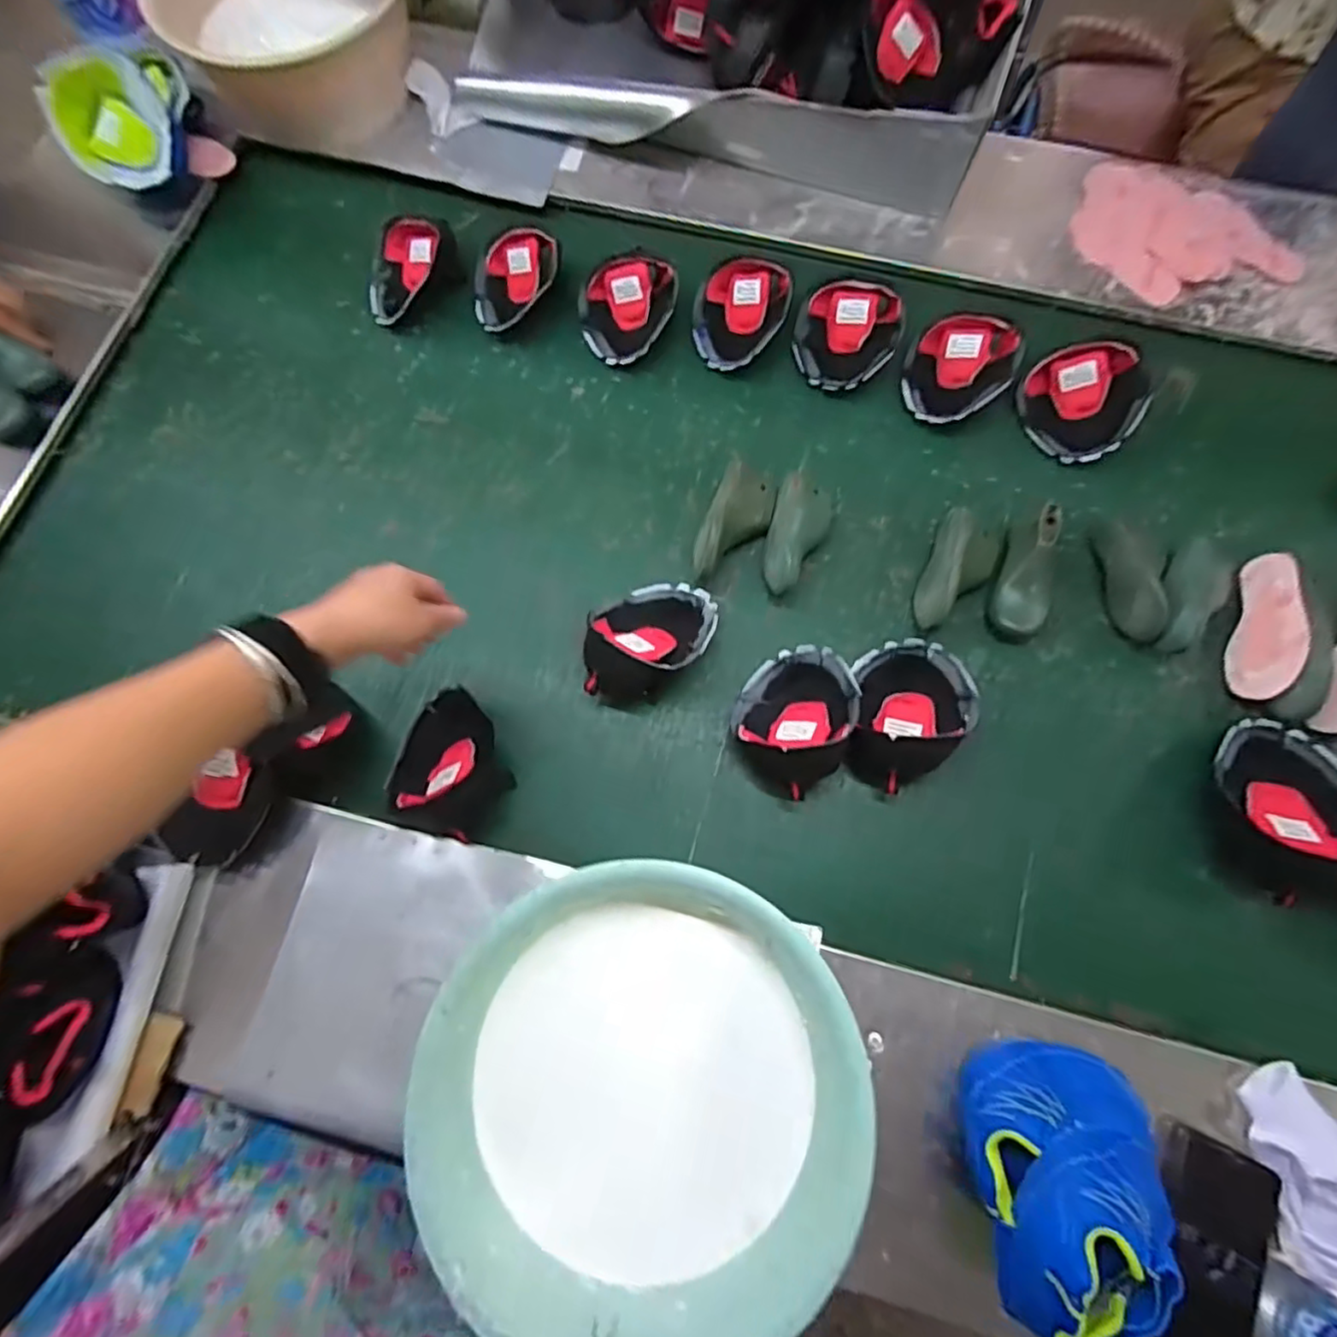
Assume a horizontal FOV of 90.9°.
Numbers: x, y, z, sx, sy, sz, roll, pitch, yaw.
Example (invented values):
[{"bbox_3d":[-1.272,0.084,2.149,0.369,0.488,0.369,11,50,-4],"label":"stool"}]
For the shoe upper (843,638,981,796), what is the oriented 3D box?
[{"bbox_3d":[0.228,0.040,0.636,0.112,0.065,0.159,15,75,4],"label":"shoe upper"}]

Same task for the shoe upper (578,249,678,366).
[{"bbox_3d":[-0.050,-0.424,0.774,0.114,0.054,0.115,0,75,0],"label":"shoe upper"}]

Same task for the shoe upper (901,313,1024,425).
[{"bbox_3d":[0.325,-0.339,0.741,0.112,0.056,0.118,0,75,0],"label":"shoe upper"}]

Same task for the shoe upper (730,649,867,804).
[{"bbox_3d":[0.120,0.044,0.632,0.104,0.065,0.150,20,76,5],"label":"shoe upper"}]

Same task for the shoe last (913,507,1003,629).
[{"bbox_3d":[0.307,-0.104,0.687,0.069,0.051,0.144,22,76,6],"label":"shoe last"}]

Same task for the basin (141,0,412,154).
[{"bbox_3d":[-0.473,-0.820,0.841,0.272,0.141,0.272,0,76,2],"label":"basin"}]

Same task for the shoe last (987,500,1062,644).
[{"bbox_3d":[0.381,-0.099,0.678,0.061,0.057,0.144,23,76,6],"label":"shoe last"}]

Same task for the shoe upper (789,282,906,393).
[{"bbox_3d":[0.203,-0.381,0.751,0.114,0.055,0.118,0,75,0],"label":"shoe upper"}]

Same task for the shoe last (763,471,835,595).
[{"bbox_3d":[0.135,-0.138,0.701,0.061,0.045,0.133,19,75,5],"label":"shoe last"}]

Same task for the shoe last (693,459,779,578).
[{"bbox_3d":[0.068,-0.153,0.702,0.065,0.061,0.135,20,76,5],"label":"shoe last"}]

